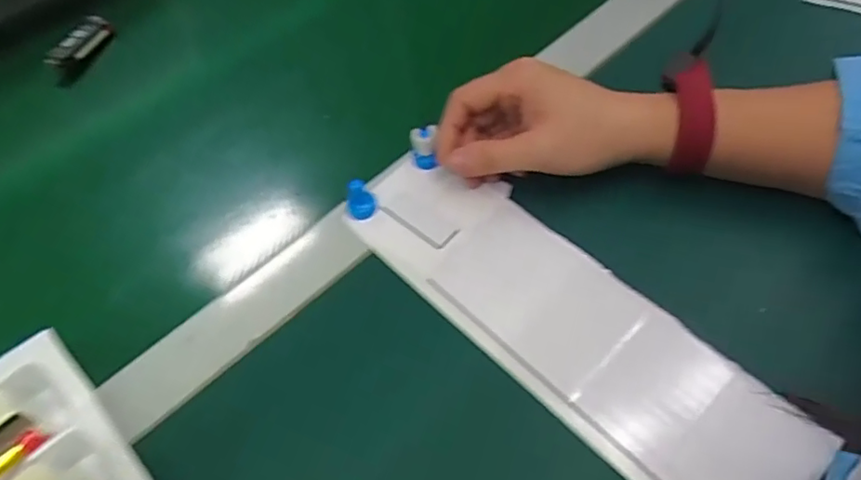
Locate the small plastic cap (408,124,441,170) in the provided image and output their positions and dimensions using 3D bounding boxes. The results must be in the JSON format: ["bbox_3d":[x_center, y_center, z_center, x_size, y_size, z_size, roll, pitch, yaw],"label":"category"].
[{"bbox_3d":[-0.003,-0.058,0.358,0.017,0.026,0.014,-22,55,-11],"label":"small plastic cap"}]

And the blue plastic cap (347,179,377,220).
[{"bbox_3d":[-0.043,-0.025,0.349,0.017,0.012,0.023,-15,56,-4],"label":"blue plastic cap"}]

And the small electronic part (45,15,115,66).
[{"bbox_3d":[-0.290,-0.163,0.470,0.018,0.015,0.062,15,59,15],"label":"small electronic part"}]

